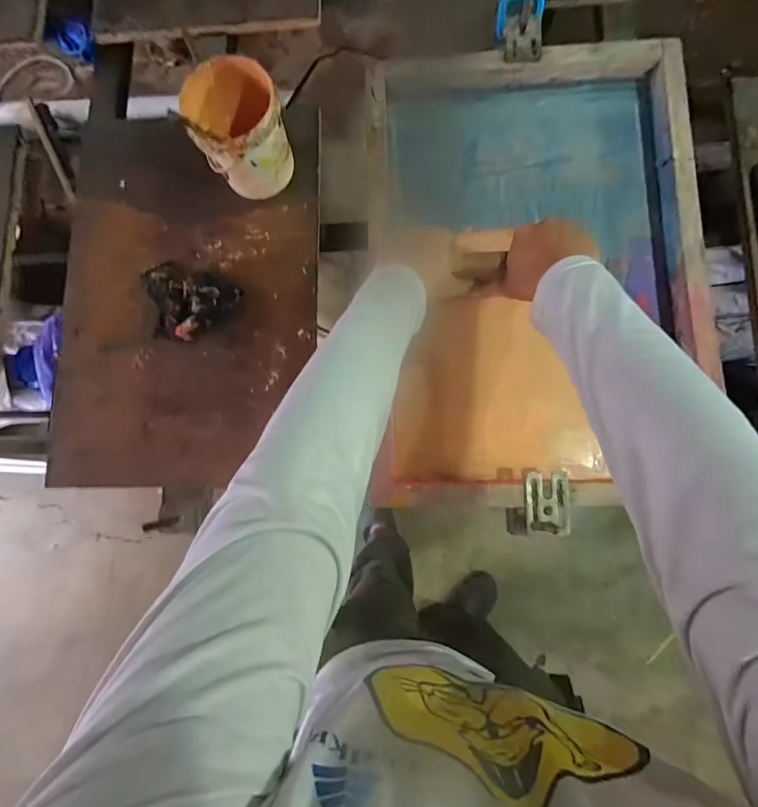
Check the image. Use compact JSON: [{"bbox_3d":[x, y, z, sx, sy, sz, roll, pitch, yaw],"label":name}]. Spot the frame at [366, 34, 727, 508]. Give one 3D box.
[{"bbox_3d":[0.212,-0.198,0.579,0.440,0.051,0.661,-1,82,2],"label":"frame"}]

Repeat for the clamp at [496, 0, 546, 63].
[{"bbox_3d":[0.214,-0.573,0.625,0.071,0.044,0.123,7,82,4],"label":"clamp"}]

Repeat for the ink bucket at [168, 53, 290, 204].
[{"bbox_3d":[-0.195,-0.384,0.586,0.123,0.107,0.133,-30,82,-2],"label":"ink bucket"}]

